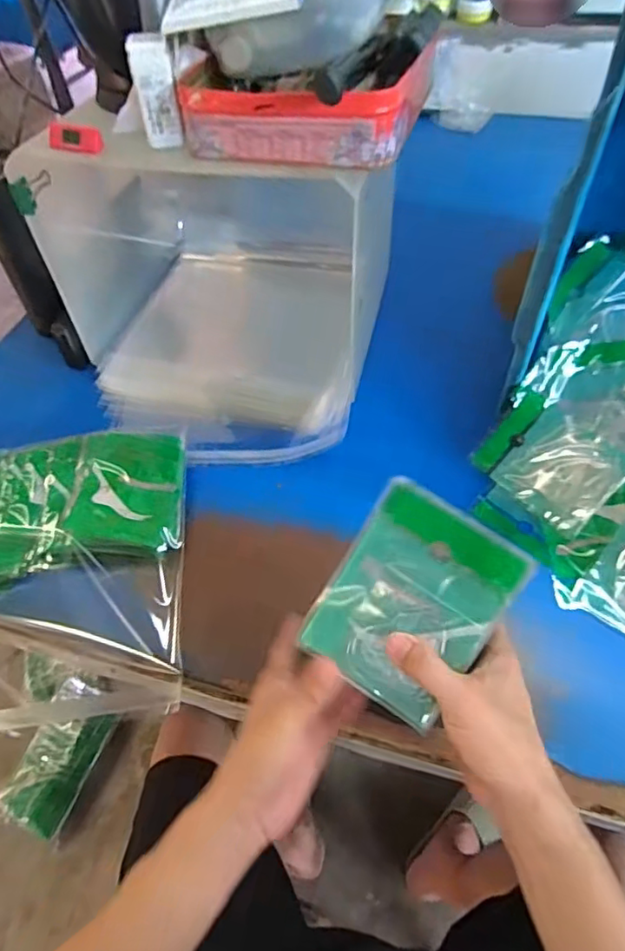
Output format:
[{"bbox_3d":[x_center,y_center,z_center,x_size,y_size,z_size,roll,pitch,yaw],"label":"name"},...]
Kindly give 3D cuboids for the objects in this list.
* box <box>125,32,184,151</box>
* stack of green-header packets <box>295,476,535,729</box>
[{"bbox_3d":[-0.143,-0.350,0.517,0.037,0.085,0.022,-16,54,-7],"label":"box"},{"bbox_3d":[0.068,0.089,0.390,0.109,0.018,0.143,33,98,11],"label":"stack of green-header packets"}]

